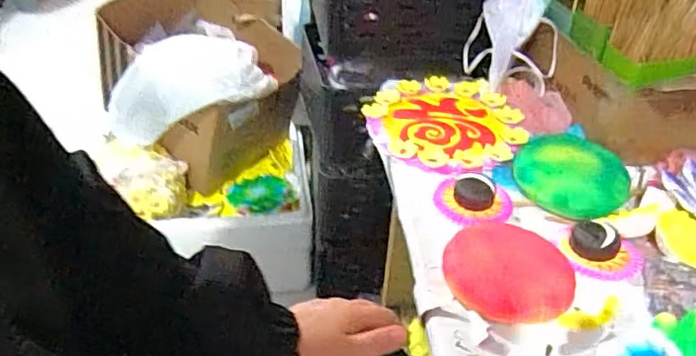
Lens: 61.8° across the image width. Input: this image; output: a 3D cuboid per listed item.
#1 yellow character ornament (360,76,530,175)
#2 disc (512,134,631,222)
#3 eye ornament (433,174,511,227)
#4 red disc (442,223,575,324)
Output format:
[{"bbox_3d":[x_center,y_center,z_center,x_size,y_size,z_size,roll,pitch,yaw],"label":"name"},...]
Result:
[{"bbox_3d":[0.119,-0.073,0.722,0.184,0.016,0.193,1,36,-1],"label":"yellow character ornament"},{"bbox_3d":[0.236,-0.007,0.615,0.113,0.030,0.100,19,39,22],"label":"disc"},{"bbox_3d":[0.126,0.021,0.587,0.076,0.027,0.064,13,37,15],"label":"eye ornament"},{"bbox_3d":[0.141,0.082,0.513,0.106,0.027,0.110,1,36,-1],"label":"red disc"}]

